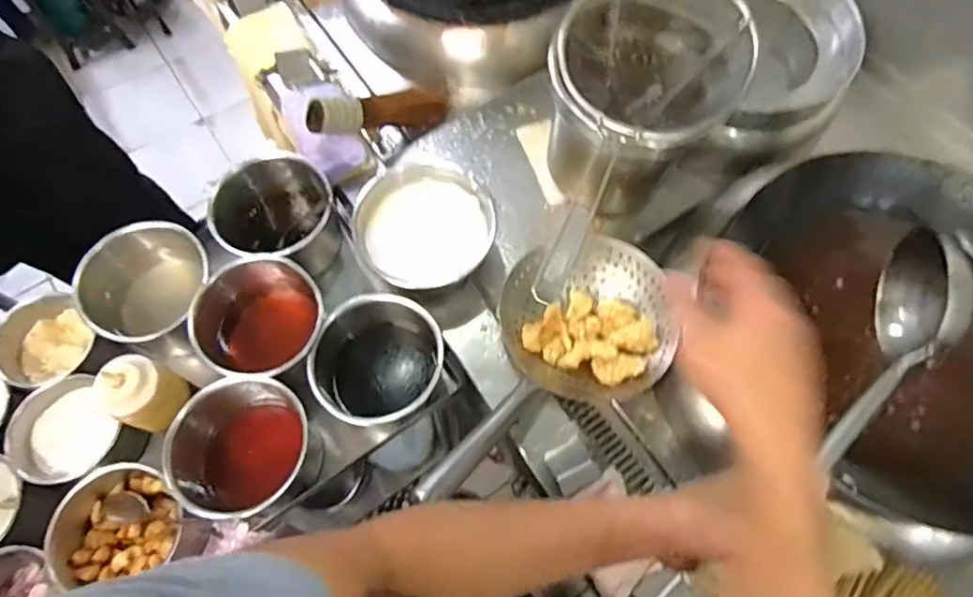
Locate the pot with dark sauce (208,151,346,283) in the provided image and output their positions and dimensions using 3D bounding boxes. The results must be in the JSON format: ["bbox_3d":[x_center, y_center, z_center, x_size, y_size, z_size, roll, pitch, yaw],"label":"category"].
[{"bbox_3d":[-0.287,-0.105,0.800,0.147,0.134,0.147,1,66,-2],"label":"pot with dark sauce"}]

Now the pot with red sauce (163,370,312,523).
[{"bbox_3d":[-0.284,0.183,0.697,0.155,0.124,0.153,33,69,12],"label":"pot with red sauce"}]

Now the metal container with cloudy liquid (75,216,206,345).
[{"bbox_3d":[-0.429,-0.005,0.761,0.152,0.131,0.157,1,66,-2],"label":"metal container with cloudy liquid"}]

